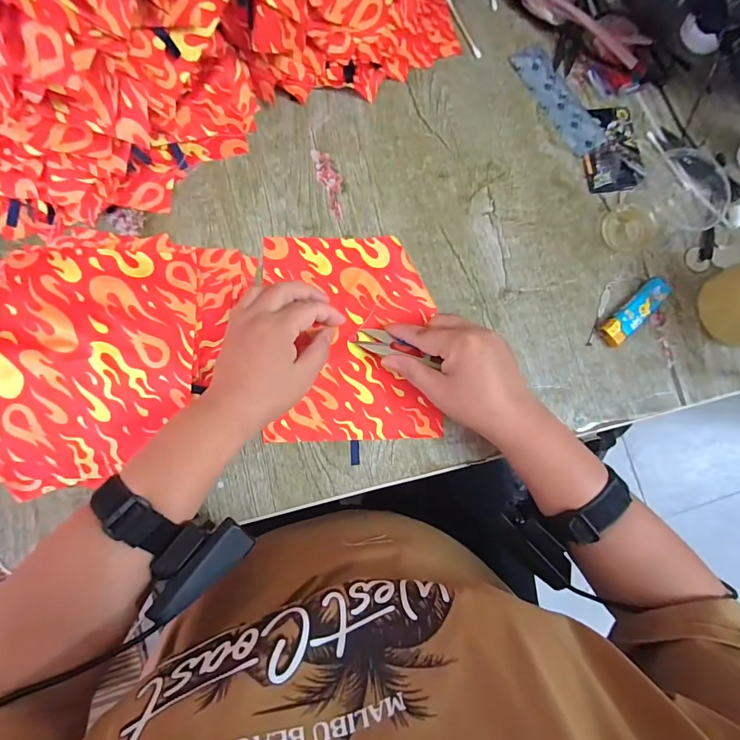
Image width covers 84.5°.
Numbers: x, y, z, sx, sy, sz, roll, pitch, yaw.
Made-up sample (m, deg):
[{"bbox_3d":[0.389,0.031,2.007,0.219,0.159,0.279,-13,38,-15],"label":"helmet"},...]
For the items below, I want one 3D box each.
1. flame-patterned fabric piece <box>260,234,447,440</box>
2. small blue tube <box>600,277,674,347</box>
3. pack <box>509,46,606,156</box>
[{"bbox_3d":[-0.017,-0.029,0.354,0.144,0.008,0.180,-3,84,-5],"label":"flame-patterned fabric piece"},{"bbox_3d":[0.248,-0.057,0.376,0.088,0.012,0.022,-41,88,-8],"label":"small blue tube"},{"bbox_3d":[0.185,-0.266,0.399,0.041,0.004,0.119,-34,87,-8],"label":"pack"}]

